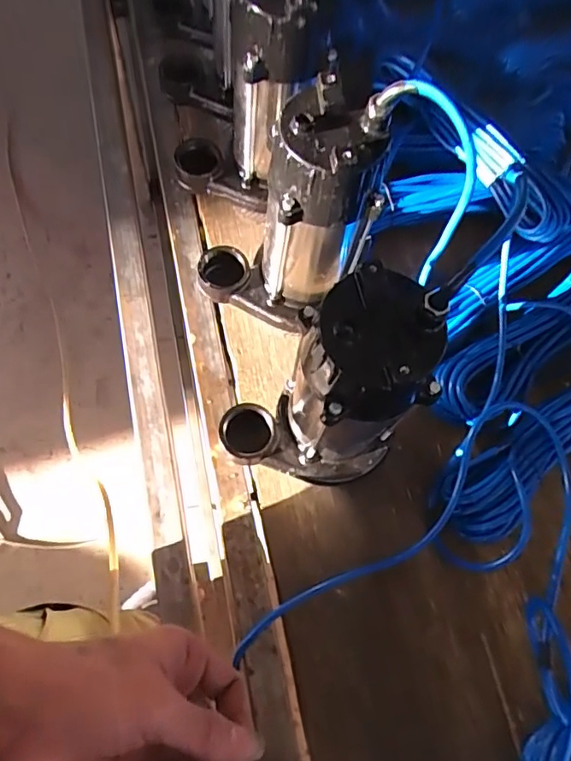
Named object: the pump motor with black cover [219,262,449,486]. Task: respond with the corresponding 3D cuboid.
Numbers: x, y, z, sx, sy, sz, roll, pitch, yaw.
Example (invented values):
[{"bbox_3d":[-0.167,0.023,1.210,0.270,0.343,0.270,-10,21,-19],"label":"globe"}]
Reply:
[{"bbox_3d":[0.024,0.020,0.440,0.144,0.232,0.101,-14,71,-10],"label":"pump motor with black cover"}]

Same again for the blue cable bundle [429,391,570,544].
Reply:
[{"bbox_3d":[0.316,0.049,0.575,0.353,0.047,0.083,-28,74,-14],"label":"blue cable bundle"}]

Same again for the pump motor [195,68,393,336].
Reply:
[{"bbox_3d":[-0.004,-0.134,0.490,0.146,0.221,0.094,-11,71,-9],"label":"pump motor"}]

